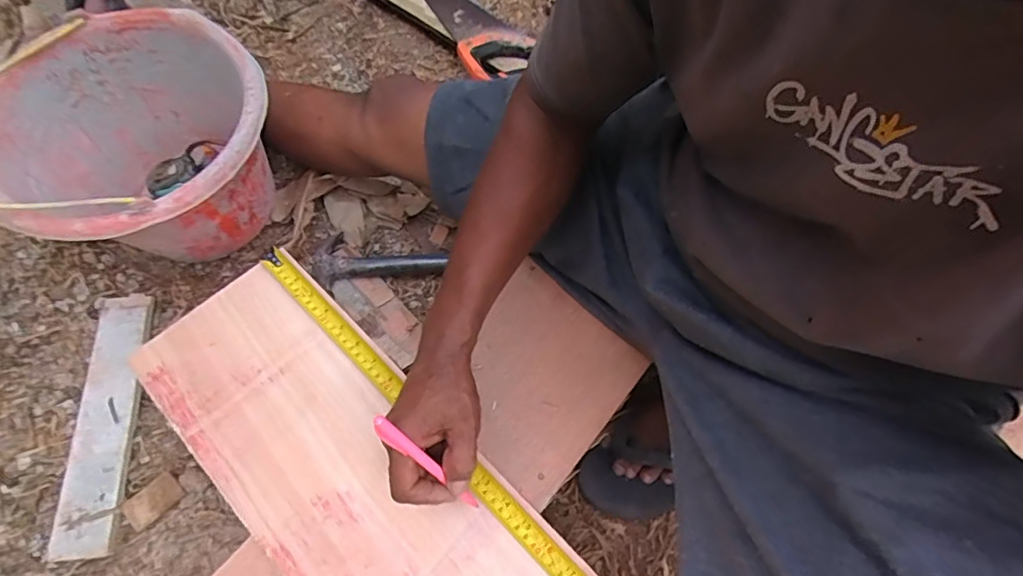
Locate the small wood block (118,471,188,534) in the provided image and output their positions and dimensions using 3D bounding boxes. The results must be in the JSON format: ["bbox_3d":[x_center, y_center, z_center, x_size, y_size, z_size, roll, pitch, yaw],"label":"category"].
[{"bbox_3d":[-0.400,0.235,0.589,0.060,0.012,0.038,-38,69,-17],"label":"small wood block"}]

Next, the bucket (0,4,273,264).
[{"bbox_3d":[-0.428,-0.148,0.656,0.304,0.210,0.296,0,63,0],"label":"bucket"}]

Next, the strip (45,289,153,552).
[{"bbox_3d":[-0.473,0.147,0.618,0.061,0.021,0.295,-7,63,-4],"label":"strip"}]

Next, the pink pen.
[{"bbox_3d":[-0.064,0.144,0.420,0.010,0.142,0.011,15,59,44],"label":"pink pen"}]

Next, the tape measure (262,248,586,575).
[{"bbox_3d":[-0.023,0.179,0.475,0.671,0.010,0.023,42,70,18],"label":"tape measure"}]

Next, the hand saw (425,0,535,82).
[{"bbox_3d":[-0.119,-0.540,0.957,0.114,0.024,0.535,-19,58,-19],"label":"hand saw"}]

